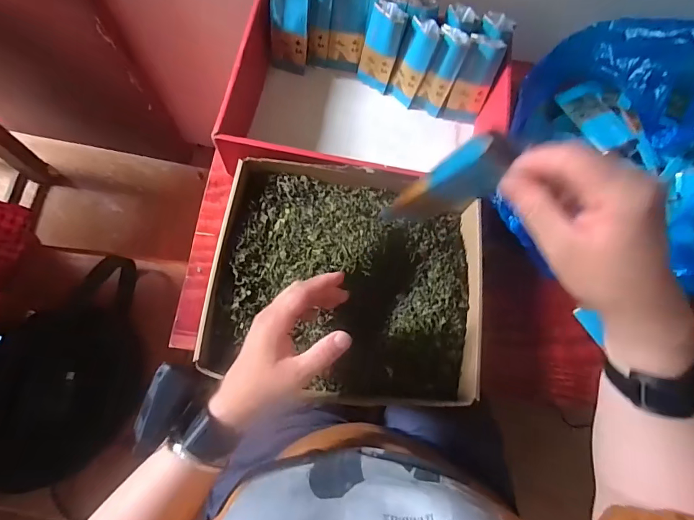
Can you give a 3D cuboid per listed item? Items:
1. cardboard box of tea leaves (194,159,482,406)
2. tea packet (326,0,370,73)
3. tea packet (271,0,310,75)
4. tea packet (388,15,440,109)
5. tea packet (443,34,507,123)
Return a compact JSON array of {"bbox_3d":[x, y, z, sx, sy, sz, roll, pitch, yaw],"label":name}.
[{"bbox_3d":[0.006,0.024,0.500,0.329,0.069,0.278,9,74,1],"label":"cardboard box of tea leaves"},{"bbox_3d":[0.001,-0.358,0.622,0.053,0.121,0.019,20,54,4],"label":"tea packet"},{"bbox_3d":[-0.089,-0.356,0.614,0.059,0.128,0.024,22,54,5],"label":"tea packet"},{"bbox_3d":[0.105,-0.305,0.617,0.045,0.129,0.031,34,55,8],"label":"tea packet"},{"bbox_3d":[0.198,-0.278,0.615,0.053,0.130,0.018,15,53,3],"label":"tea packet"}]

